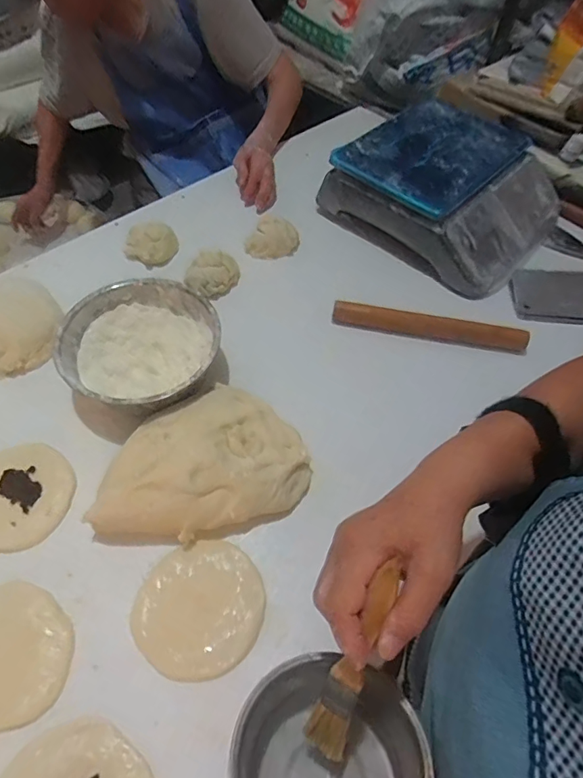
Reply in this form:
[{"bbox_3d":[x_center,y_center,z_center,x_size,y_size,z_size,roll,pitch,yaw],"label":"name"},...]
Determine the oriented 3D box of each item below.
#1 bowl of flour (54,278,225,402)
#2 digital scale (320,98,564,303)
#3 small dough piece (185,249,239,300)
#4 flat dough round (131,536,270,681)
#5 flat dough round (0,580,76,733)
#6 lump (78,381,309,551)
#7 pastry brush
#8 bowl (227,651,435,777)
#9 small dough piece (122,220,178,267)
[{"bbox_3d":[-0.197,-0.047,0.637,0.195,0.085,0.194,2,55,-2],"label":"bowl of flour"},{"bbox_3d":[0.290,-0.356,0.849,0.334,0.111,0.345,-37,65,-25],"label":"digital scale"},{"bbox_3d":[-0.129,-0.188,0.762,0.070,0.045,0.093,35,60,19],"label":"small dough piece"},{"bbox_3d":[-0.095,0.227,0.495,0.126,0.008,0.131,2,55,-2],"label":"flat dough round"},{"bbox_3d":[-0.286,0.261,0.465,0.129,0.007,0.127,2,55,-2],"label":"flat dough round"},{"bbox_3d":[-0.112,0.087,0.560,0.254,0.075,0.176,-20,59,-16],"label":"lump"},{"bbox_3d":[0.042,0.183,0.313,0.027,0.168,0.009,19,21,9],"label":"pastry brush"},{"bbox_3d":[0.035,0.276,0.350,0.148,0.081,0.148,0,46,0],"label":"bowl"},{"bbox_3d":[-0.239,-0.250,0.803,0.081,0.041,0.079,2,55,-2],"label":"small dough piece"}]

